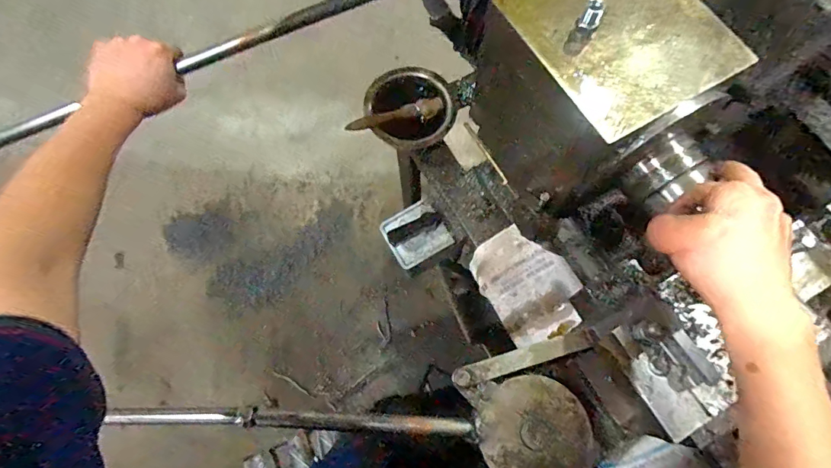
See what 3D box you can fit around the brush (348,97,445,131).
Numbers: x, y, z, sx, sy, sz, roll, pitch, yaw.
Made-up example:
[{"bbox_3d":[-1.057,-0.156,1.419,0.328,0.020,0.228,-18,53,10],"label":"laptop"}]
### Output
[{"bbox_3d":[-0.030,-0.174,0.637,0.153,0.023,0.026,-21,72,-23],"label":"brush"}]

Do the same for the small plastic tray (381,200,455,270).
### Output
[{"bbox_3d":[0.000,-0.003,0.687,0.094,0.027,0.088,-29,74,-8],"label":"small plastic tray"}]

